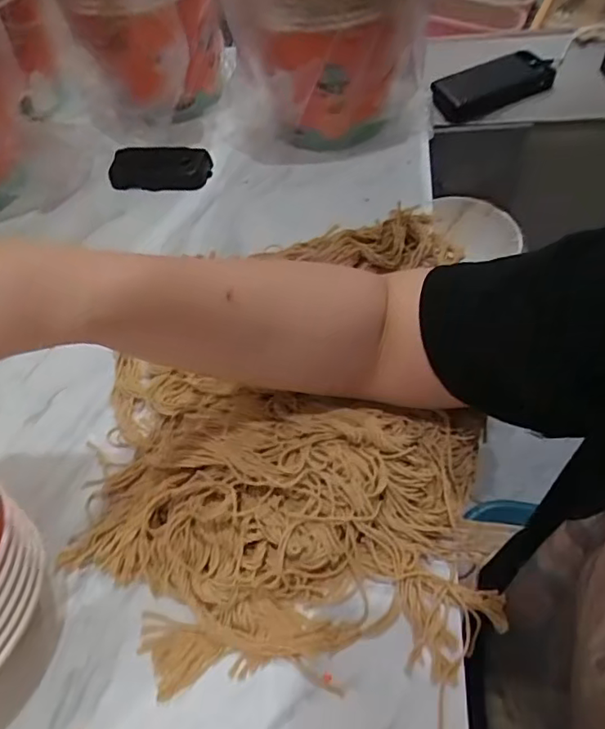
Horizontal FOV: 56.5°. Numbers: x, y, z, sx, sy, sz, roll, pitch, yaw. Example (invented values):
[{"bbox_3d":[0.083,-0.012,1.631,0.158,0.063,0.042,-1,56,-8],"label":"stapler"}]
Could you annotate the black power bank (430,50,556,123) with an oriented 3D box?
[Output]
[{"bbox_3d":[0.259,-0.375,0.759,0.162,0.032,0.068,-25,57,-12],"label":"black power bank"}]

